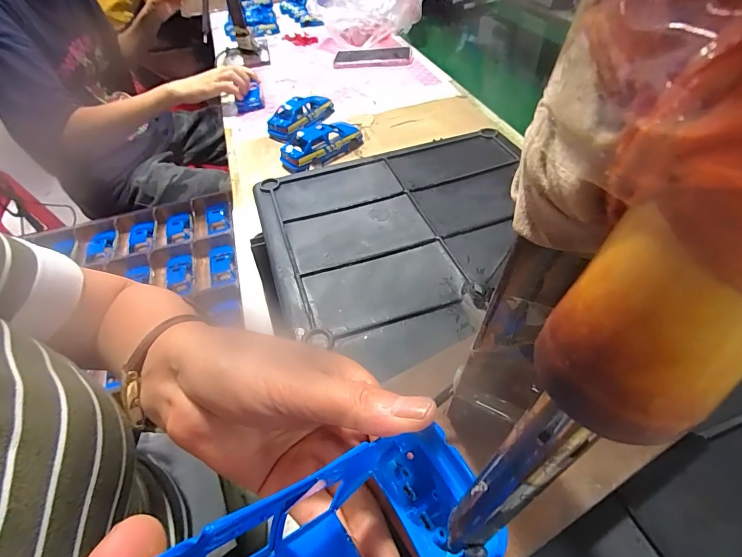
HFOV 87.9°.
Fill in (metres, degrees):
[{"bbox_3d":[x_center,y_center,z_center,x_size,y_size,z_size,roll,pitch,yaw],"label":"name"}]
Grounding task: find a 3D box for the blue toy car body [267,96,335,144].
[{"bbox_3d":[-0.121,-0.278,0.659,0.073,0.034,0.124,18,52,20],"label":"blue toy car body"}]

